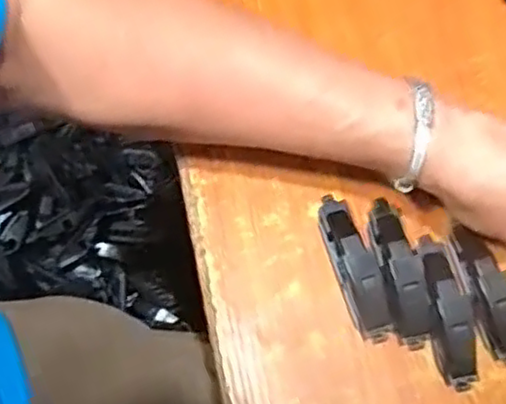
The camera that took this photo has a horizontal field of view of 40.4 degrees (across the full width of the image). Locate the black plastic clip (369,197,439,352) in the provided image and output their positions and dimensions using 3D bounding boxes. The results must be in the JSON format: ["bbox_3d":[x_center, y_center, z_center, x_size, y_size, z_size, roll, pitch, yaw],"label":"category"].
[{"bbox_3d":[0.078,0.037,0.370,0.022,0.021,0.081,-14,74,-7],"label":"black plastic clip"}]

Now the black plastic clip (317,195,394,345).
[{"bbox_3d":[0.054,0.034,0.368,0.019,0.022,0.081,-16,74,-8],"label":"black plastic clip"}]

